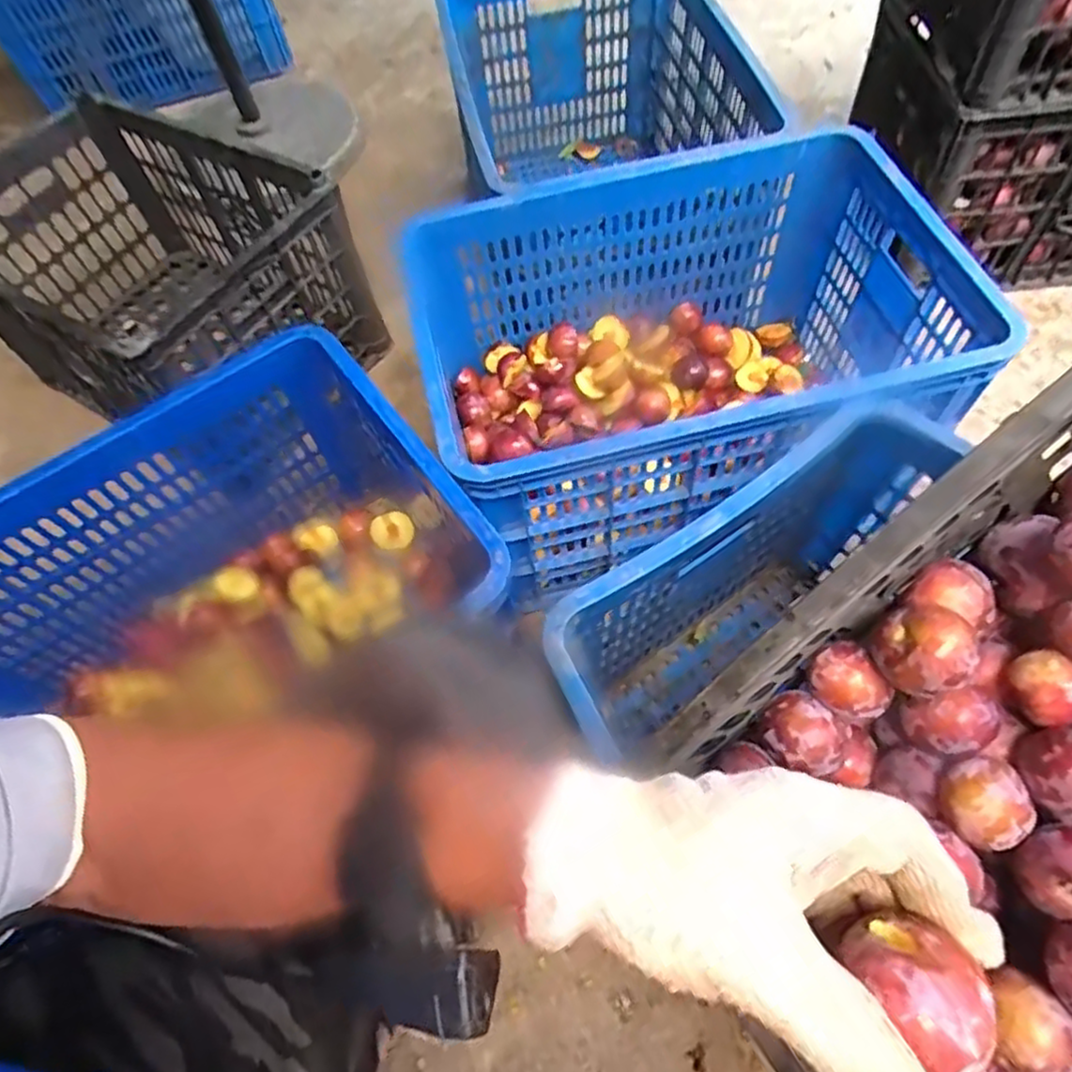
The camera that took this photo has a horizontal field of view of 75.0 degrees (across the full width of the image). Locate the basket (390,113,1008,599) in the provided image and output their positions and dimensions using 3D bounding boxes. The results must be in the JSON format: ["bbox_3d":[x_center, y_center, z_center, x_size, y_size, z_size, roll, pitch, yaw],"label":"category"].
[{"bbox_3d":[0.167,-0.201,0.815,0.593,0.246,0.381,-16,60,-9],"label":"basket"}]

